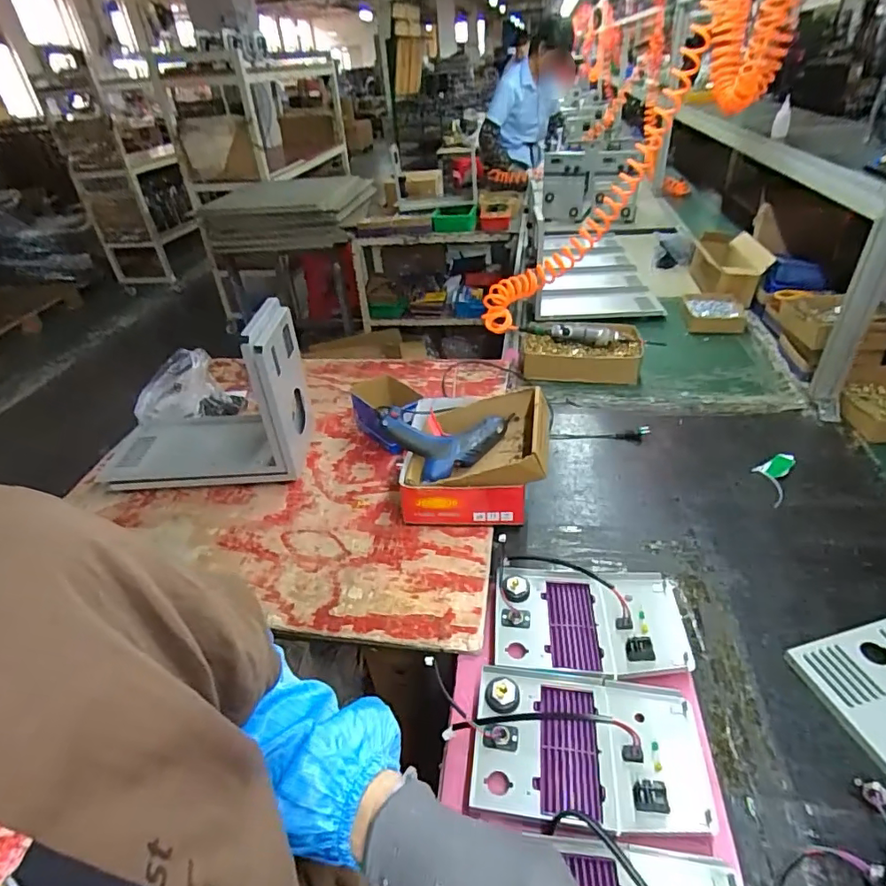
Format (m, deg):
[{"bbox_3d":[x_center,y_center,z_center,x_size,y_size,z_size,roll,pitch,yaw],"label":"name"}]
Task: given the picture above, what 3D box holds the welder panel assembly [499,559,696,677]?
[{"bbox_3d":[0.187,0.231,0.685,0.234,0.048,0.171,2,37,11],"label":"welder panel assembly"}]

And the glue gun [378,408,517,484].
[{"bbox_3d":[0.006,-0.008,0.865,0.225,0.075,0.129,-3,36,4],"label":"glue gun"}]

